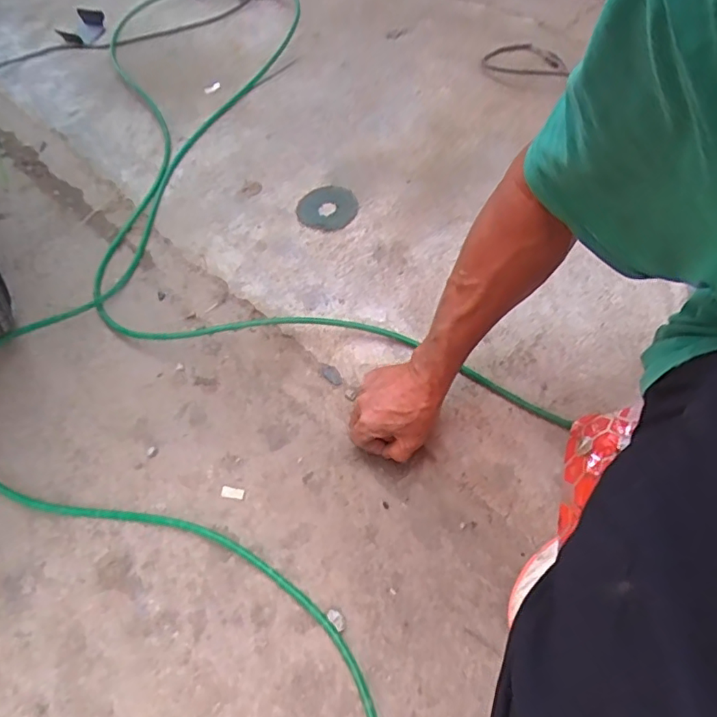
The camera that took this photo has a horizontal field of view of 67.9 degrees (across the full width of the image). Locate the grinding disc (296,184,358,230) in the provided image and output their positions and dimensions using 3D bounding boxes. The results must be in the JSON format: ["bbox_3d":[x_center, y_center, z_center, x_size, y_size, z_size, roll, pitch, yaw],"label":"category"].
[{"bbox_3d":[-0.049,-0.236,0.831,0.095,0.008,0.095,-4,54,5],"label":"grinding disc"}]

